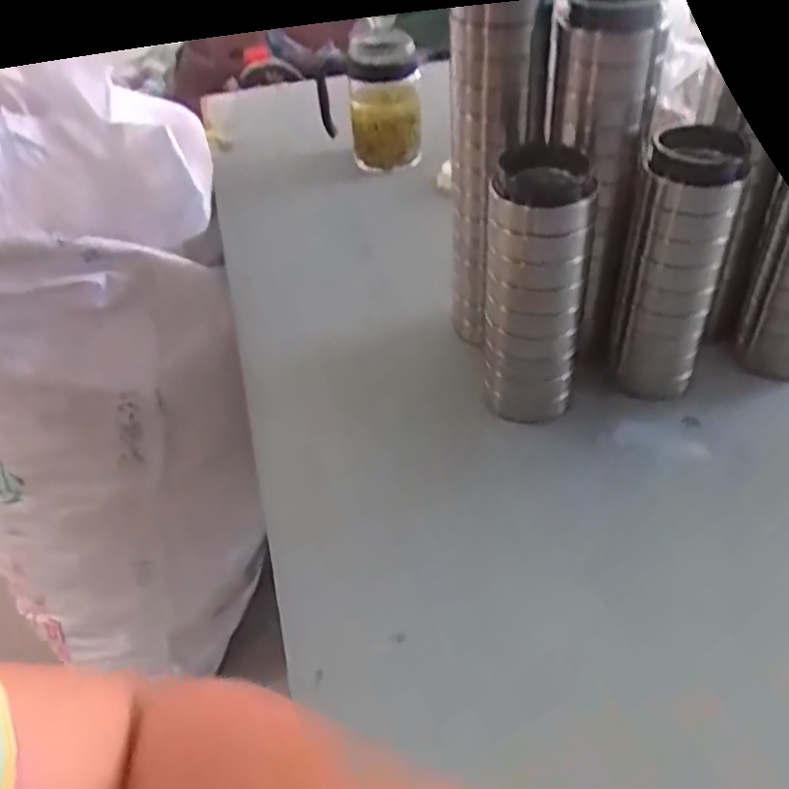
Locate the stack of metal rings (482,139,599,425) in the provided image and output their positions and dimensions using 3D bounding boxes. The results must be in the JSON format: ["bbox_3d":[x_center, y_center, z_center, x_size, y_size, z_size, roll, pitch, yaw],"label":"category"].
[{"bbox_3d":[0.097,-0.073,0.539,0.066,0.183,0.080,1,41,6],"label":"stack of metal rings"}]

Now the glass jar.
[{"bbox_3d":[-0.010,-0.321,0.853,0.076,0.141,0.076,-3,41,2],"label":"glass jar"}]

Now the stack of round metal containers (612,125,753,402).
[{"bbox_3d":[0.197,-0.086,0.546,0.064,0.190,0.060,18,46,24],"label":"stack of round metal containers"}]

